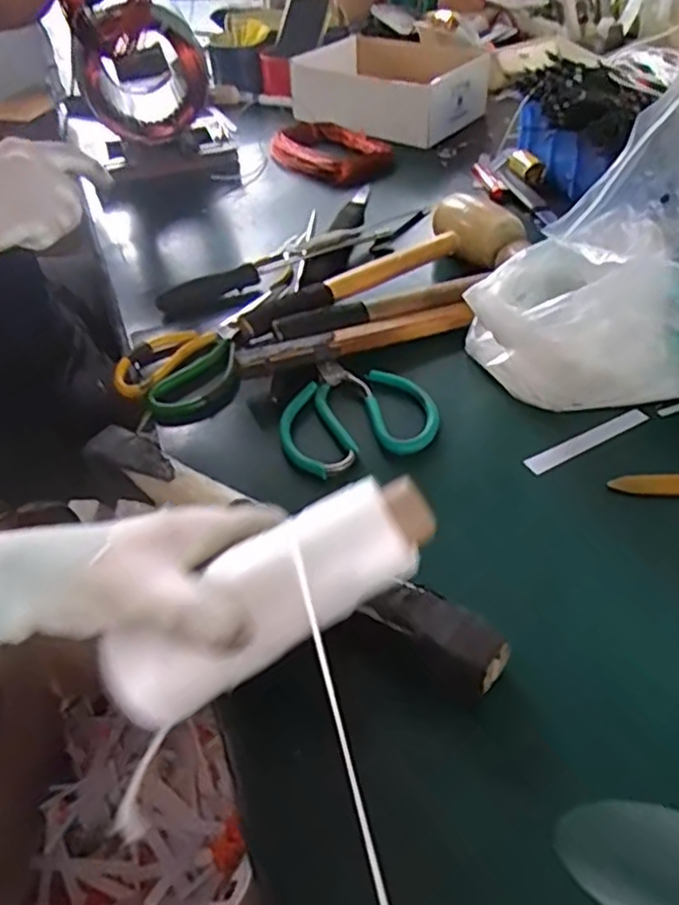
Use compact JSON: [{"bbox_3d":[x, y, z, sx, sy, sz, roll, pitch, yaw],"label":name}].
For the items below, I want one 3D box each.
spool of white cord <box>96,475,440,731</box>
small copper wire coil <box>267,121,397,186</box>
[{"bbox_3d":[-0.036,0.070,0.334,0.175,0.051,0.045,-36,46,6],"label":"spool of white cord"},{"bbox_3d":[-0.016,-0.414,0.937,0.183,0.031,0.113,31,55,32],"label":"small copper wire coil"}]

